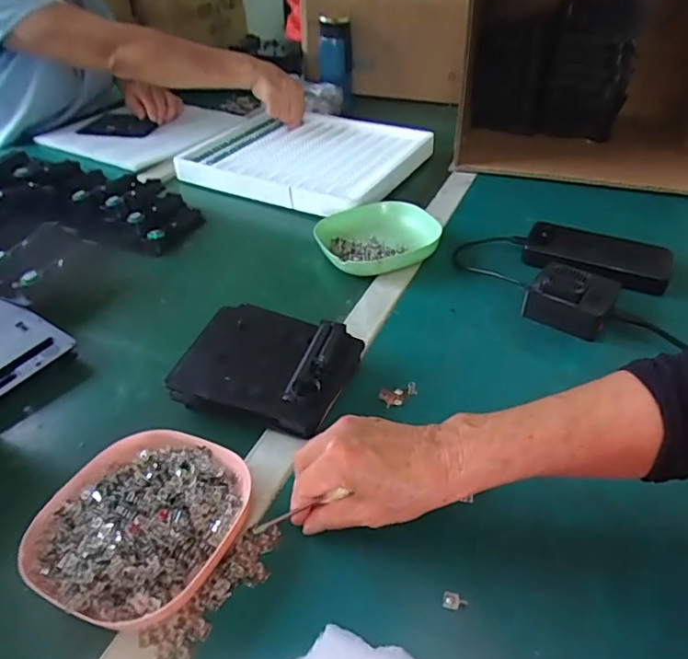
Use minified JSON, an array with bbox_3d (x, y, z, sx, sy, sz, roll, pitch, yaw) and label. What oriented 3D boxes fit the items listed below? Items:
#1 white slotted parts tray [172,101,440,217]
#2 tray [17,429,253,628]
[{"bbox_3d":[-0.062,-0.283,0.896,0.337,0.034,0.306,20,43,24],"label":"white slotted parts tray"},{"bbox_3d":[-0.140,0.133,0.382,0.125,0.035,0.134,18,42,23],"label":"tray"}]

